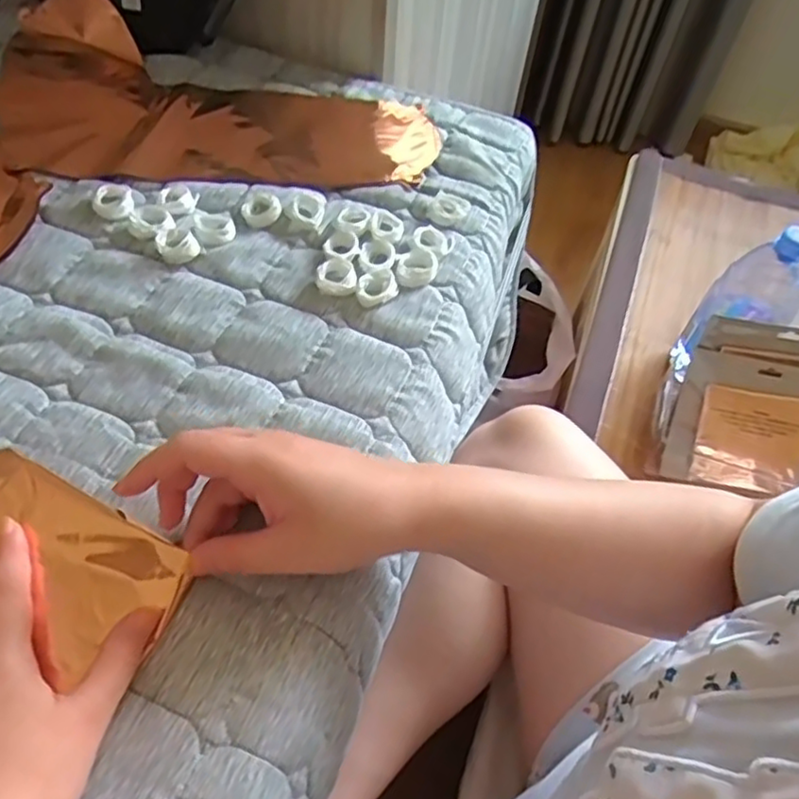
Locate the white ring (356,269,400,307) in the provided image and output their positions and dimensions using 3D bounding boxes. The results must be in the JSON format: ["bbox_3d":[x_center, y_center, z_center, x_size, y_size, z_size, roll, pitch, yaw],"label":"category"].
[{"bbox_3d":[-0.016,-0.082,0.487,0.031,0.009,0.030,3,55,-4],"label":"white ring"}]

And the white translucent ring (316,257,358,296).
[{"bbox_3d":[-0.046,-0.089,0.488,0.029,0.015,0.031,3,55,-4],"label":"white translucent ring"}]

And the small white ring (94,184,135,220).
[{"bbox_3d":[-0.223,-0.154,0.520,0.029,0.012,0.035,-14,58,-15],"label":"small white ring"}]

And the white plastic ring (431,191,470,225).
[{"bbox_3d":[0.040,-0.154,0.542,0.030,0.009,0.032,3,55,-4],"label":"white plastic ring"}]

